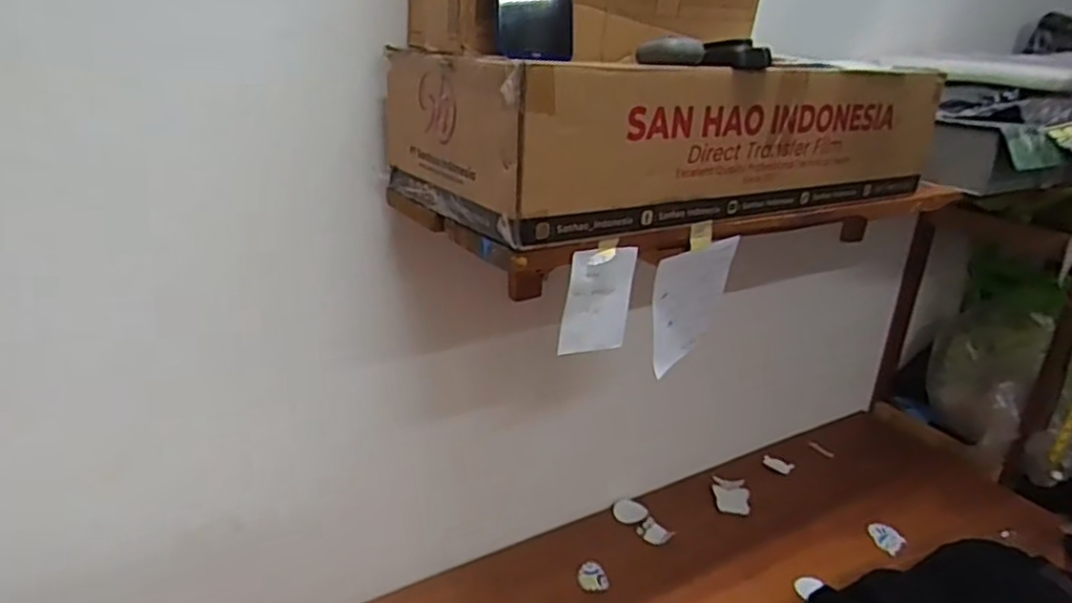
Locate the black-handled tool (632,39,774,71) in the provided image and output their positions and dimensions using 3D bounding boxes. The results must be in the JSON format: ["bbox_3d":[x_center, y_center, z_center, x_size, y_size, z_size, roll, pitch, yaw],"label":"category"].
[{"bbox_3d":[0.164,-0.235,0.655,0.128,0.025,0.044,-1,25,-13],"label":"black-handled tool"}]

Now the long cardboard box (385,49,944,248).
[{"bbox_3d":[0.164,-0.211,0.819,0.603,0.150,0.283,-10,28,-31],"label":"long cardboard box"}]

